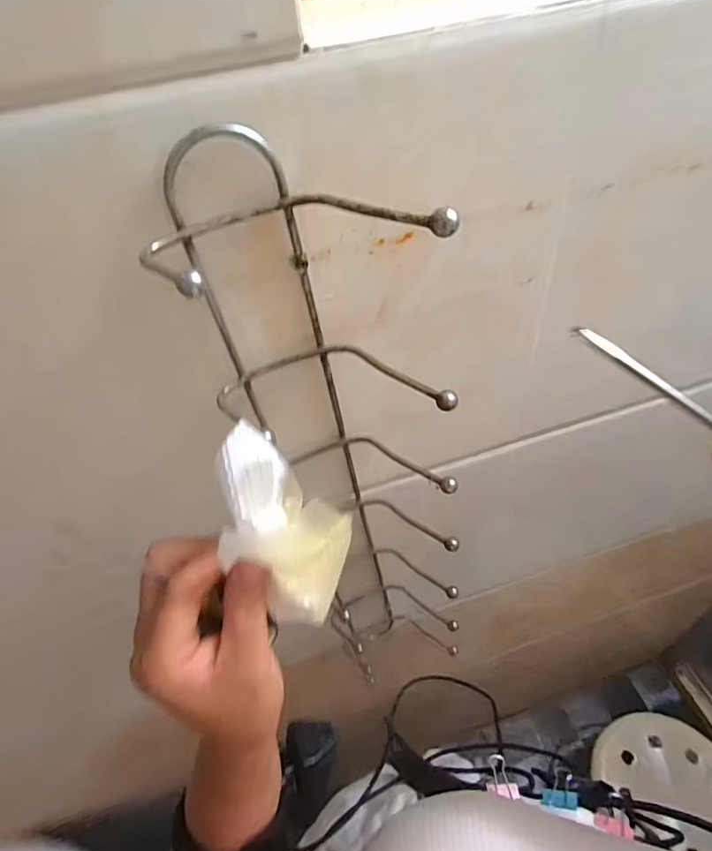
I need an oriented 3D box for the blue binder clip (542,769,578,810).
[{"bbox_3d":[0.155,0.276,0.377,0.026,0.007,0.028,-20,16,42],"label":"blue binder clip"}]

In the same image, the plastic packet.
[{"bbox_3d":[-0.033,0.045,0.229,0.053,0.096,0.016,-33,17,-21],"label":"plastic packet"}]

